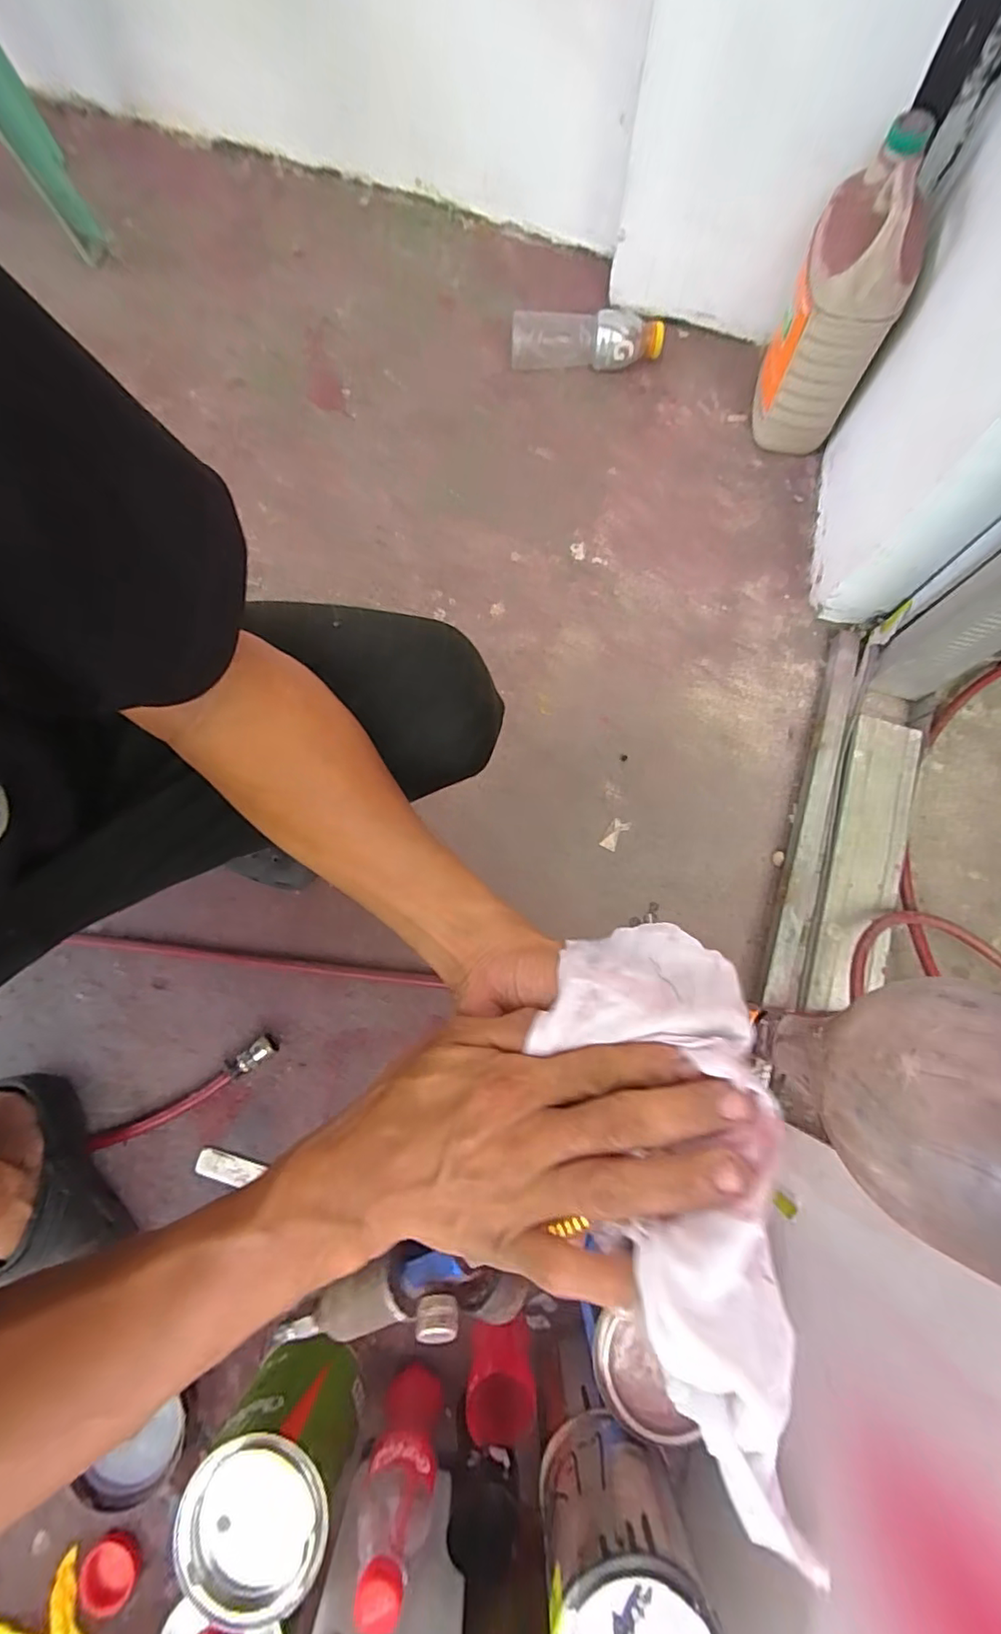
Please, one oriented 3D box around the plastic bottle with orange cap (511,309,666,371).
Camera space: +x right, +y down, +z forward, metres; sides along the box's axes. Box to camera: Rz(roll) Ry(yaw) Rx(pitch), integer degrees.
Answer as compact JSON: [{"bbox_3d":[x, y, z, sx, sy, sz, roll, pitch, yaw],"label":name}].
[{"bbox_3d":[0.123,-0.678,0.793,0.212,0.060,0.062,10,76,2],"label":"plastic bottle with orange cap"}]

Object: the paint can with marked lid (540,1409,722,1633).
[{"bbox_3d":[0.079,0.501,0.368,0.101,0.106,0.106,3,76,0],"label":"paint can with marked lid"}]

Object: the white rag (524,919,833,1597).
[{"bbox_3d":[0.067,0.145,0.234,0.088,0.044,0.211,-3,60,0],"label":"white rag"}]

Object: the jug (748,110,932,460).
[{"bbox_3d":[0.399,-0.604,0.675,0.108,0.253,0.156,16,76,4],"label":"jug"}]

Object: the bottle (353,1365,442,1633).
[{"bbox_3d":[-0.078,0.510,0.438,0.056,0.195,0.057,11,76,2],"label":"bottle"}]

